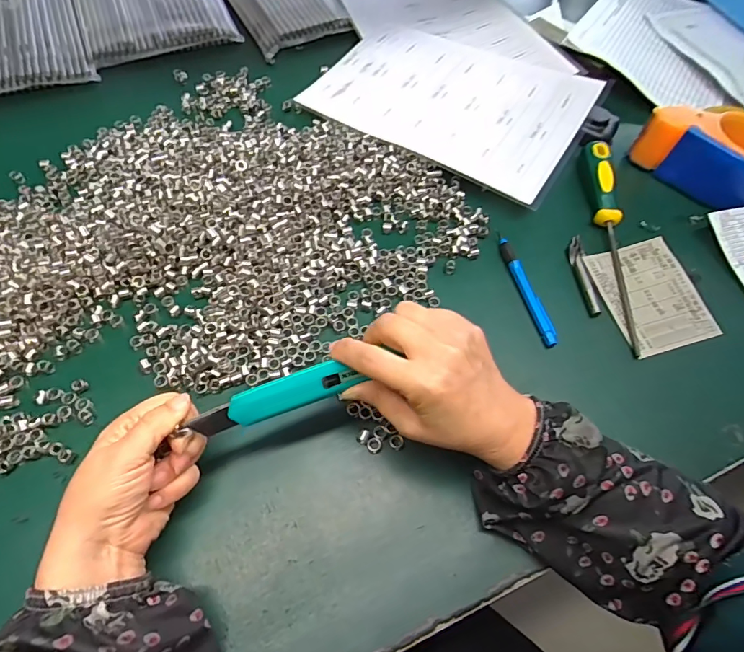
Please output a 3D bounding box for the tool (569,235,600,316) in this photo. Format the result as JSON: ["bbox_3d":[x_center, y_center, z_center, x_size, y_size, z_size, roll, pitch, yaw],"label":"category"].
[{"bbox_3d":[0.200,-0.049,0.440,0.013,0.010,0.087,1,62,-2],"label":"tool"}]

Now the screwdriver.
[{"bbox_3d":[0.239,-0.088,0.450,0.023,0.032,0.241,1,62,-2],"label":"screwdriver"}]

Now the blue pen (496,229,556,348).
[{"bbox_3d":[0.142,-0.037,0.425,0.011,0.009,0.121,-12,63,-9],"label":"blue pen"}]

